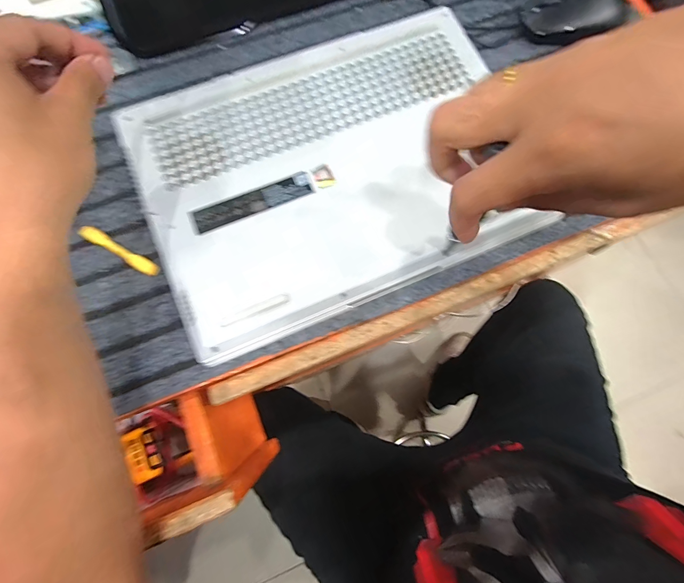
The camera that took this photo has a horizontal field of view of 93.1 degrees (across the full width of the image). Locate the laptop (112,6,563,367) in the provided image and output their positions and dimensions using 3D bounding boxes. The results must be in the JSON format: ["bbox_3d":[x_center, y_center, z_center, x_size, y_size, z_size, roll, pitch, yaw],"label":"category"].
[{"bbox_3d":[-0.008,-0.117,0.306,0.339,0.028,0.253,-23,78,-7],"label":"laptop"}]

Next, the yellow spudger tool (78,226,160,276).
[{"bbox_3d":[-0.205,-0.038,0.298,0.080,0.008,0.013,30,77,6],"label":"yellow spudger tool"}]

